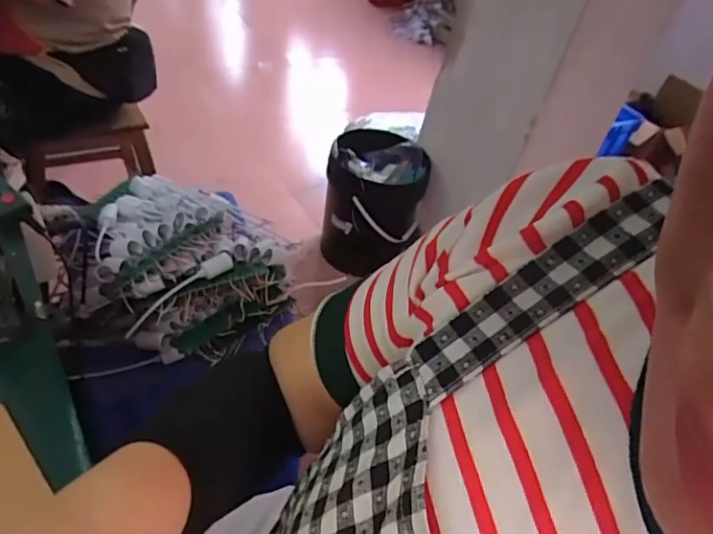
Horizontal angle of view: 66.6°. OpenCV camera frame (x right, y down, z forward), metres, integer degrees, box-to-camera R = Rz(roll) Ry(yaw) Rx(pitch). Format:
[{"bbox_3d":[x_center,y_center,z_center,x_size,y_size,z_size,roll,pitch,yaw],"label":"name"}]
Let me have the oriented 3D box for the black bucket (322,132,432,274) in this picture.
[{"bbox_3d":[0.050,-0.197,1.690,0.287,0.378,0.292,3,38,-2],"label":"black bucket"}]

